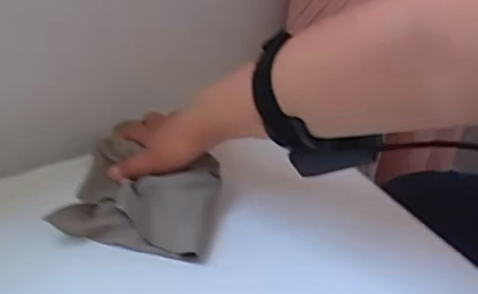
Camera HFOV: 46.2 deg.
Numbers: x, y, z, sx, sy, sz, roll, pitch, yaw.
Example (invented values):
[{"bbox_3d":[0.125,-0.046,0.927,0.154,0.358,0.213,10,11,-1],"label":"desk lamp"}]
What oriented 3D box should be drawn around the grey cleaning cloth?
[{"bbox_3d":[-0.081,0.039,0.479,0.124,0.029,0.112,3,39,12],"label":"grey cleaning cloth"}]

